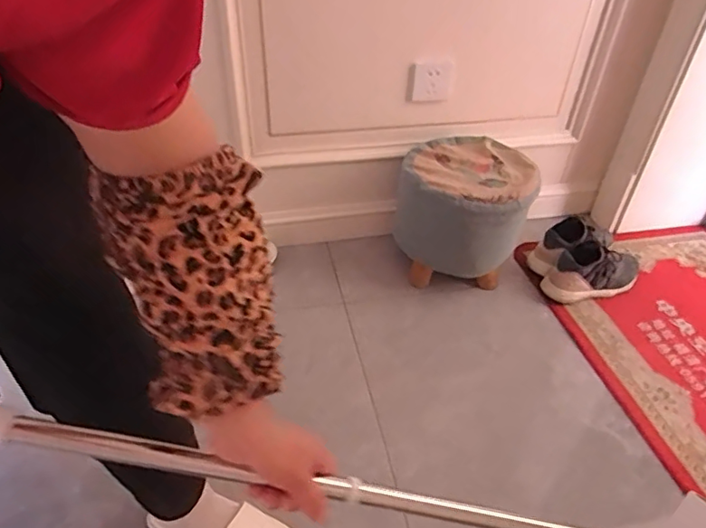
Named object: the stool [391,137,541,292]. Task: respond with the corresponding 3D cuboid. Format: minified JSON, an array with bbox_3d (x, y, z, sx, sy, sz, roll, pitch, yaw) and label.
[{"bbox_3d":[0.234,-0.094,1.190,0.276,0.286,0.264,3,41,-3],"label":"stool"}]

